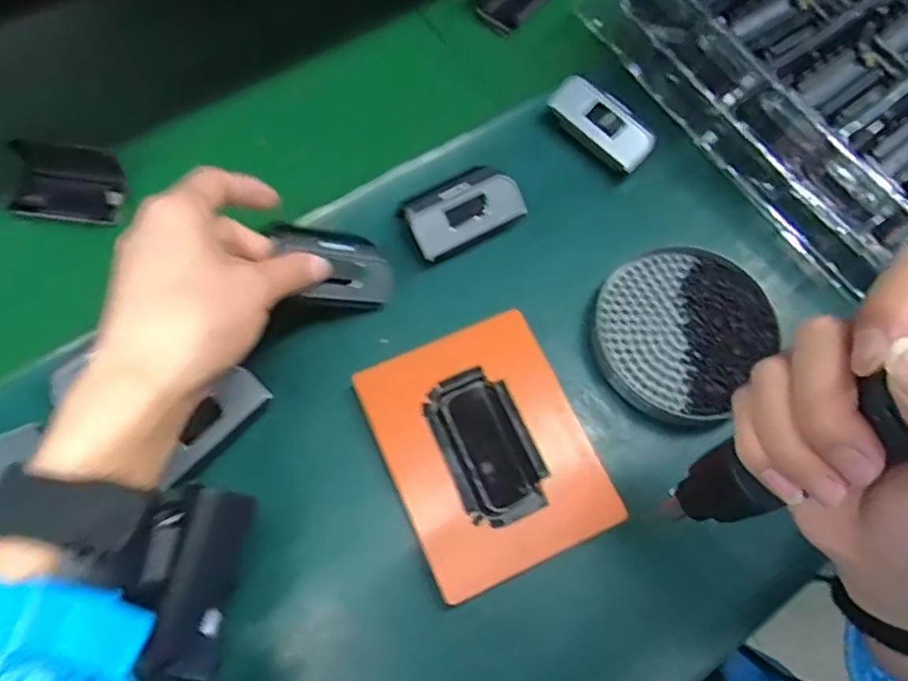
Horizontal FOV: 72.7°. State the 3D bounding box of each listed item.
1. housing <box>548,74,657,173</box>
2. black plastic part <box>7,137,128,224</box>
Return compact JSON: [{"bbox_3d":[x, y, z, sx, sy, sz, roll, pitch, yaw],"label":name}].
[{"bbox_3d":[0.105,-0.156,0.439,0.077,0.022,0.035,42,72,12],"label":"housing"},{"bbox_3d":[-0.259,-0.104,0.416,0.072,0.033,0.040,8,68,0],"label":"black plastic part"}]

